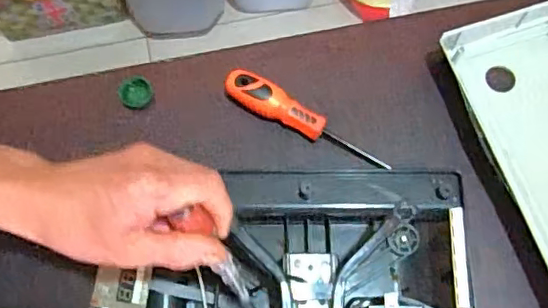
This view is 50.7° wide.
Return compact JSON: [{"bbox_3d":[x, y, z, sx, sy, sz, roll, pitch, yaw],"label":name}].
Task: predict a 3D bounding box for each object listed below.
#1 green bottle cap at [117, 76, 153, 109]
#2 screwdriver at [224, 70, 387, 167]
[{"bbox_3d":[-0.138,-0.060,0.579,0.031,0.018,0.031,0,73,1],"label":"green bottle cap"},{"bbox_3d":[0.031,-0.033,0.562,0.171,0.029,0.030,27,75,9],"label":"screwdriver"}]

